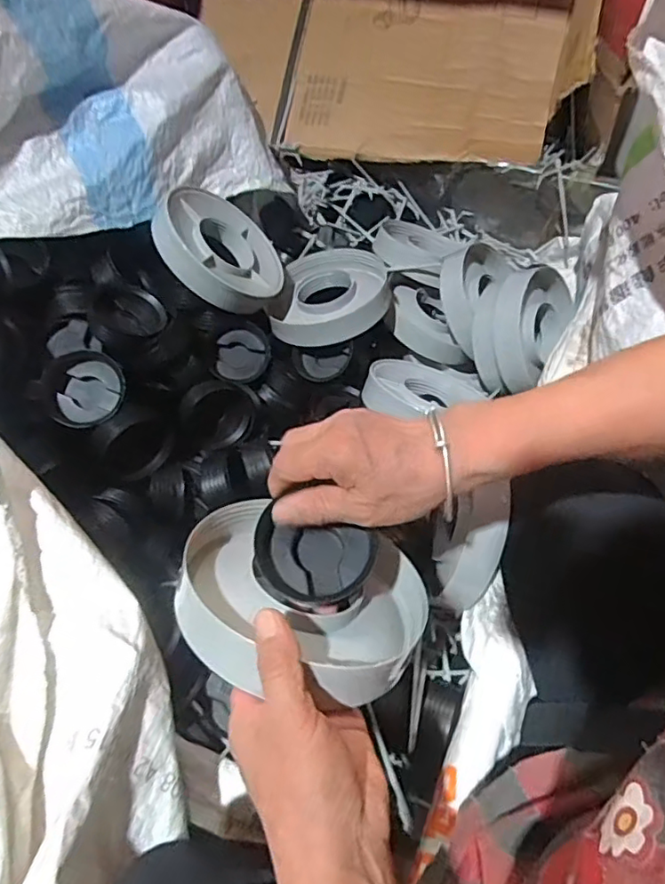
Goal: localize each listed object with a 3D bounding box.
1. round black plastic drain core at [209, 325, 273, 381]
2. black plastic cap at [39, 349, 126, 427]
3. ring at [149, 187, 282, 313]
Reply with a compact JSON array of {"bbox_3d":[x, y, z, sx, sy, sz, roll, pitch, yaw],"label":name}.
[{"bbox_3d":[-0.108,-0.104,0.690,0.067,0.028,0.068,8,83,4],"label":"round black plastic drain core"},{"bbox_3d":[-0.243,-0.051,0.564,0.079,0.029,0.072,0,84,-9],"label":"black plastic cap"},{"bbox_3d":[-0.129,-0.224,0.673,0.155,0.031,0.161,28,44,-31],"label":"ring"}]

